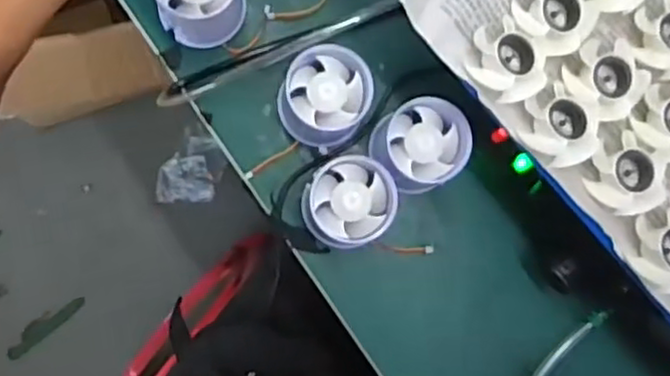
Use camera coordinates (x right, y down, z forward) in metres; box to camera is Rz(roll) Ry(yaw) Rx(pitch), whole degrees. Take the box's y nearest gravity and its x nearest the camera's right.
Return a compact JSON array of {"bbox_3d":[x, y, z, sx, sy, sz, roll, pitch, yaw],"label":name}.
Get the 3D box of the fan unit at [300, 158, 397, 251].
[{"bbox_3d":[0.008,0.010,0.436,0.054,0.042,0.053,0,86,-7],"label":"fan unit"}]

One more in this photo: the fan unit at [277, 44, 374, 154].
[{"bbox_3d":[-0.006,-0.056,0.439,0.053,0.037,0.056,0,86,-7],"label":"fan unit"}]

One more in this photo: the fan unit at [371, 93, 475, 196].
[{"bbox_3d":[0.054,-0.027,0.441,0.058,0.040,0.052,-35,91,-8],"label":"fan unit"}]

